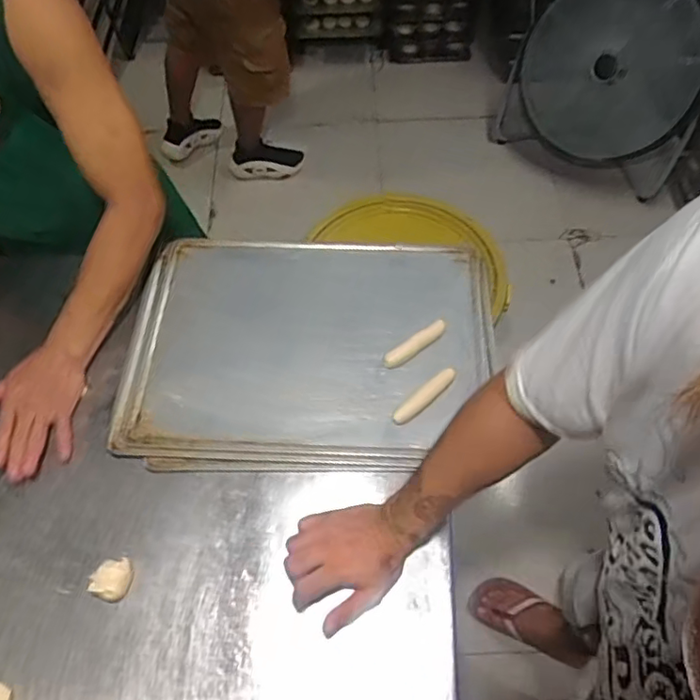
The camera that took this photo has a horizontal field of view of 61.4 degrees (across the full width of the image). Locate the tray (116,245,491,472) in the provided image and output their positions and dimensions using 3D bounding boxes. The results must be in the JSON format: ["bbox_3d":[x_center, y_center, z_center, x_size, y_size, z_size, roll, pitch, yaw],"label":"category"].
[{"bbox_3d":[-0.058,-0.003,0.812,0.479,0.034,0.343,2,62,3],"label":"tray"}]

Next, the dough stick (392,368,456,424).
[{"bbox_3d":[0.097,0.059,0.758,0.101,0.012,0.022,-36,66,-16],"label":"dough stick"}]

